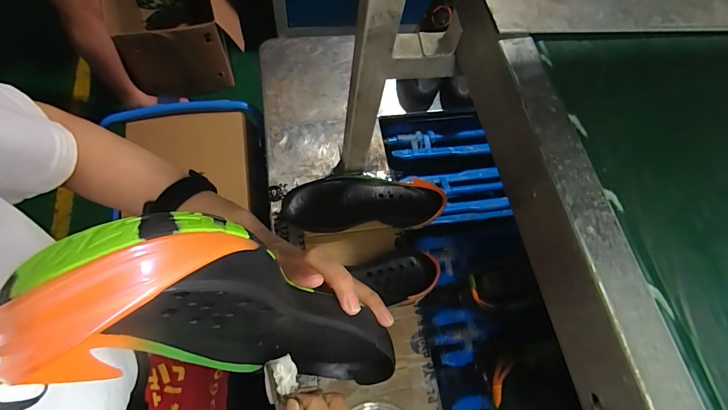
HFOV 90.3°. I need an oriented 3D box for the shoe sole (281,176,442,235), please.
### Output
[{"bbox_3d":[0.000,-0.001,0.669,0.287,0.036,0.106,-1,67,-3],"label":"shoe sole"}]

